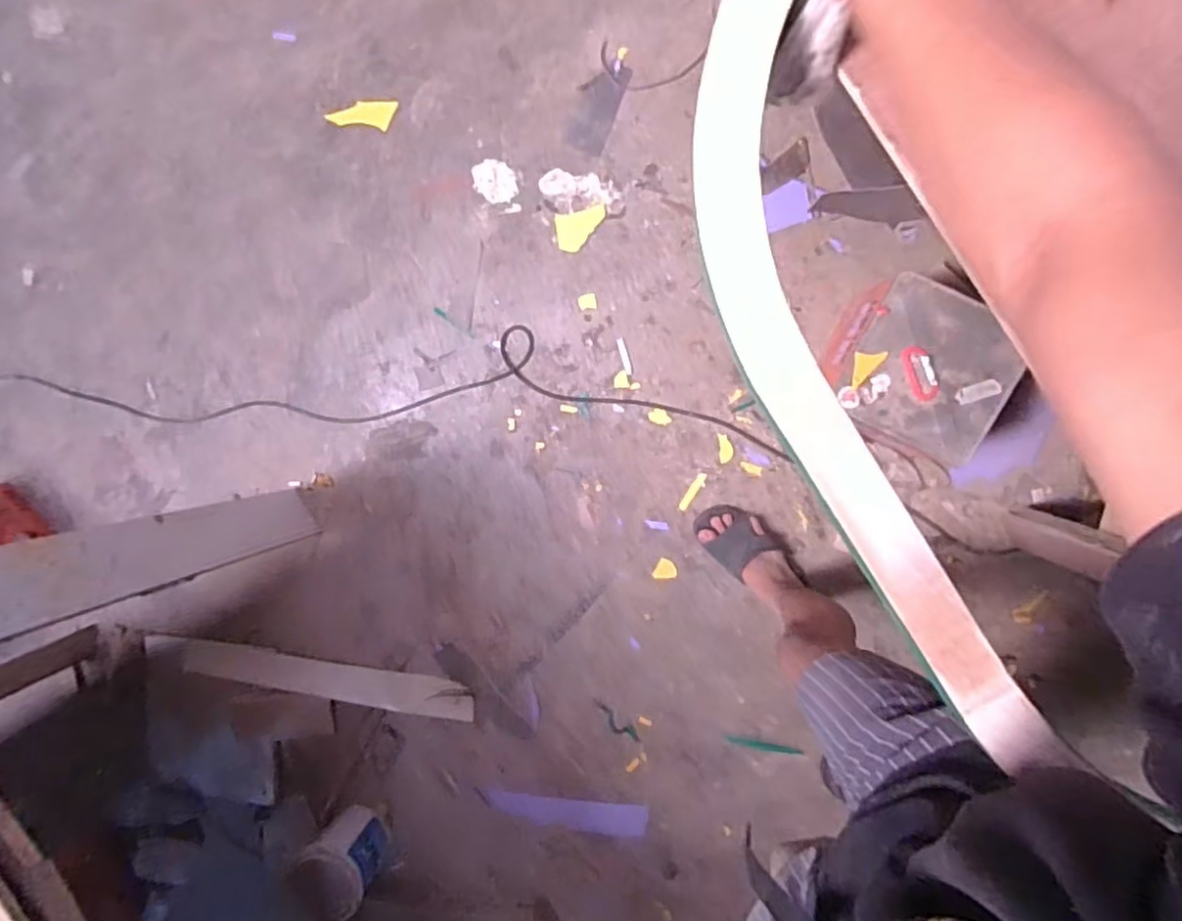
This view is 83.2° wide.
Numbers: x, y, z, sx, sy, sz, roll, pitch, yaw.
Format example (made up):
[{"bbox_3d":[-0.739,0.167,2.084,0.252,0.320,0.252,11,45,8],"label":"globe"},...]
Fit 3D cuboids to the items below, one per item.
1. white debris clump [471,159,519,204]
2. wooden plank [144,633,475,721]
[{"bbox_3d":[-0.191,-0.563,1.344,0.078,0.012,0.092,-32,91,10],"label":"white debris clump"},{"bbox_3d":[-0.631,0.482,1.491,0.742,0.026,0.081,9,93,4],"label":"wooden plank"}]

